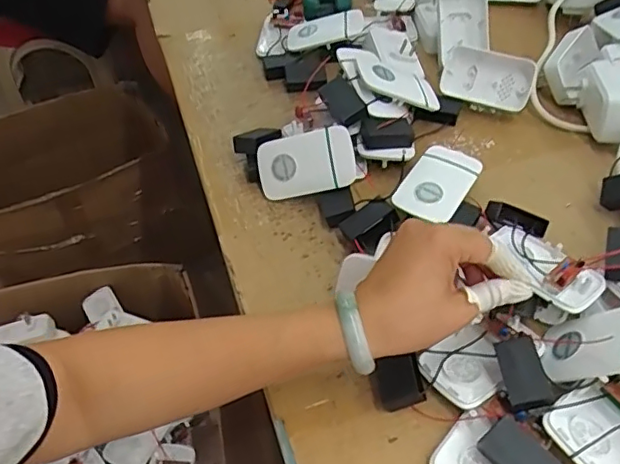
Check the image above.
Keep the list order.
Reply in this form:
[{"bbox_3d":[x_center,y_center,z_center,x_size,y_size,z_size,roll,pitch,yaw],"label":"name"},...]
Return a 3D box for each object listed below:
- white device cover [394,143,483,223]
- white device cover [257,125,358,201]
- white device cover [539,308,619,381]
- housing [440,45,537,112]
[{"bbox_3d":[0.123,-0.049,0.546,0.058,0.008,0.099,28,55,19],"label":"white device cover"},{"bbox_3d":[-0.005,-0.067,0.556,0.095,0.017,0.060,-10,84,21],"label":"white device cover"},{"bbox_3d":[0.207,0.079,0.410,0.010,0.092,0.060,43,48,-12],"label":"white device cover"},{"bbox_3d":[0.205,-0.174,0.656,0.099,0.060,0.017,23,9,18],"label":"housing"}]

